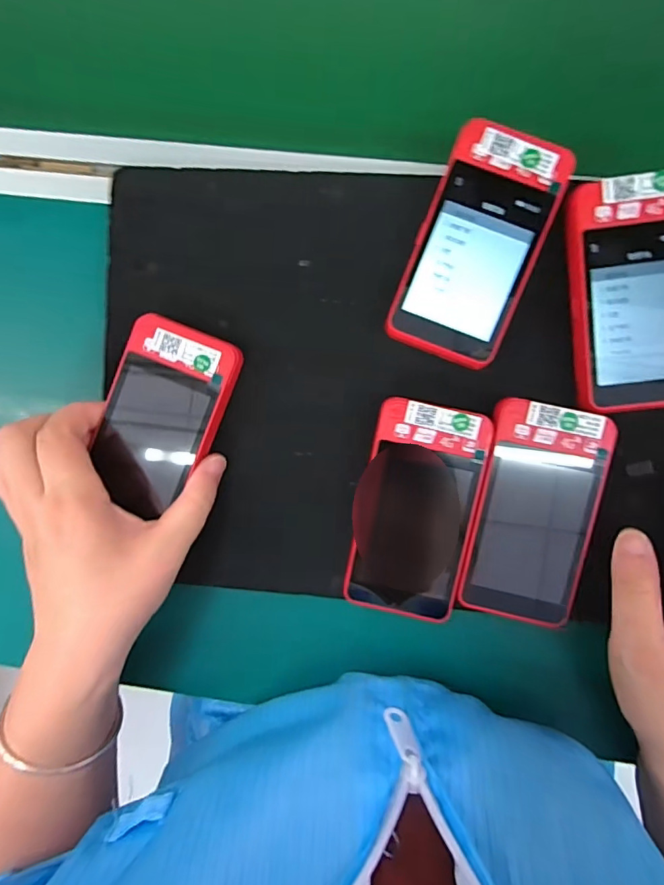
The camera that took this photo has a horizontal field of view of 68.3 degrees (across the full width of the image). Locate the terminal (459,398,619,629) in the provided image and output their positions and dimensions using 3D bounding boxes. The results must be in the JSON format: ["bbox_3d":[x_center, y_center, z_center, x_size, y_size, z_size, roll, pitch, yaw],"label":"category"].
[{"bbox_3d":[0.112,0.040,0.274,0.060,0.026,0.120,11,94,3],"label":"terminal"}]

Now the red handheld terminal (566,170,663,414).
[{"bbox_3d":[0.161,-0.077,0.261,0.064,0.019,0.118,-5,93,4],"label":"red handheld terminal"}]

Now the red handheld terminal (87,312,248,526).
[{"bbox_3d":[-0.099,-0.012,0.287,0.063,0.025,0.114,28,97,7],"label":"red handheld terminal"}]

